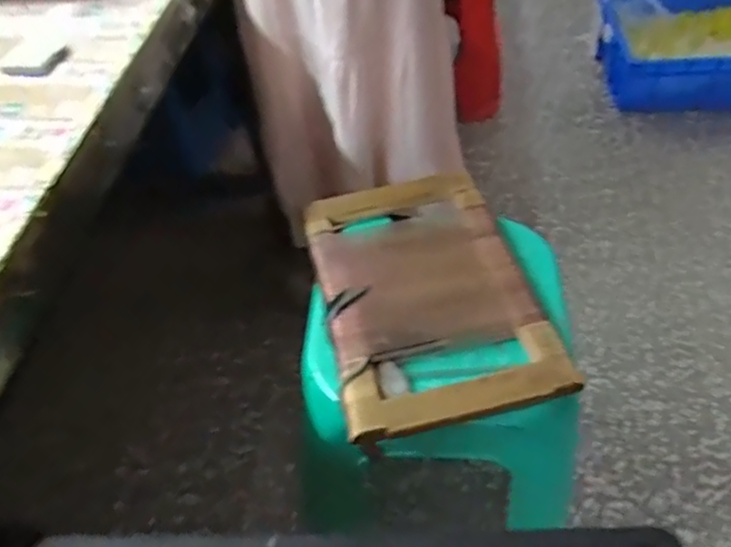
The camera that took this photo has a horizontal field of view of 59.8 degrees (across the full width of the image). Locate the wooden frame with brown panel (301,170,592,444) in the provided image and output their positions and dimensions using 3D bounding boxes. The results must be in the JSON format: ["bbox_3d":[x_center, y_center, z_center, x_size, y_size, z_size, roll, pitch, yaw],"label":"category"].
[{"bbox_3d":[0.061,0.011,0.701,0.232,0.033,0.329,-16,57,-6],"label":"wooden frame with brown panel"}]

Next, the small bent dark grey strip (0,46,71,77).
[{"bbox_3d":[-0.319,-0.205,0.623,0.067,0.008,0.038,-30,56,-20],"label":"small bent dark grey strip"}]

